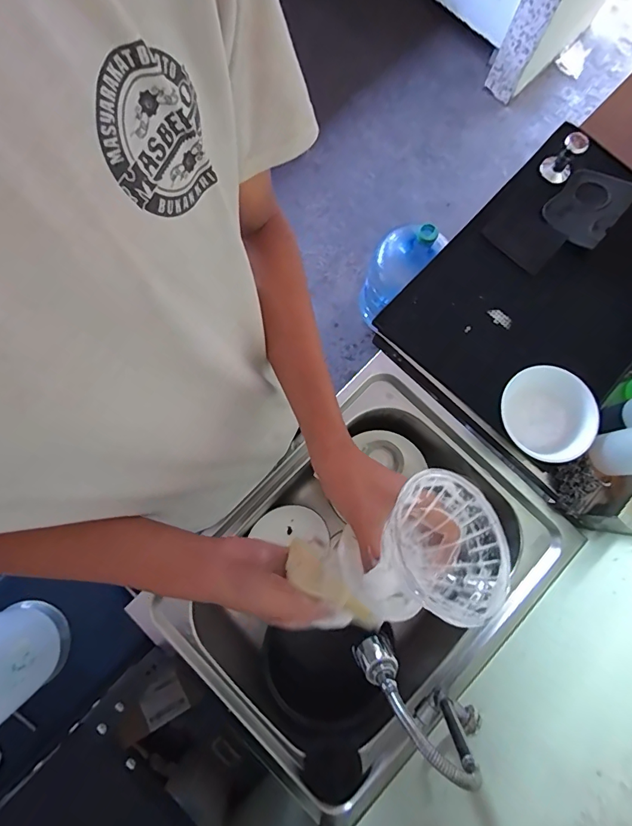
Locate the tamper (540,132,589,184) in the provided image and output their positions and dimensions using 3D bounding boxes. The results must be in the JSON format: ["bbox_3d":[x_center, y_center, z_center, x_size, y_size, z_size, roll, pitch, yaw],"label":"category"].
[{"bbox_3d":[0.473,-0.488,0.797,0.057,0.080,0.061,37,81,5],"label":"tamper"}]

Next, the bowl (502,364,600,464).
[{"bbox_3d":[0.388,0.003,0.697,0.141,0.051,0.153,-4,79,-2],"label":"bowl"}]

